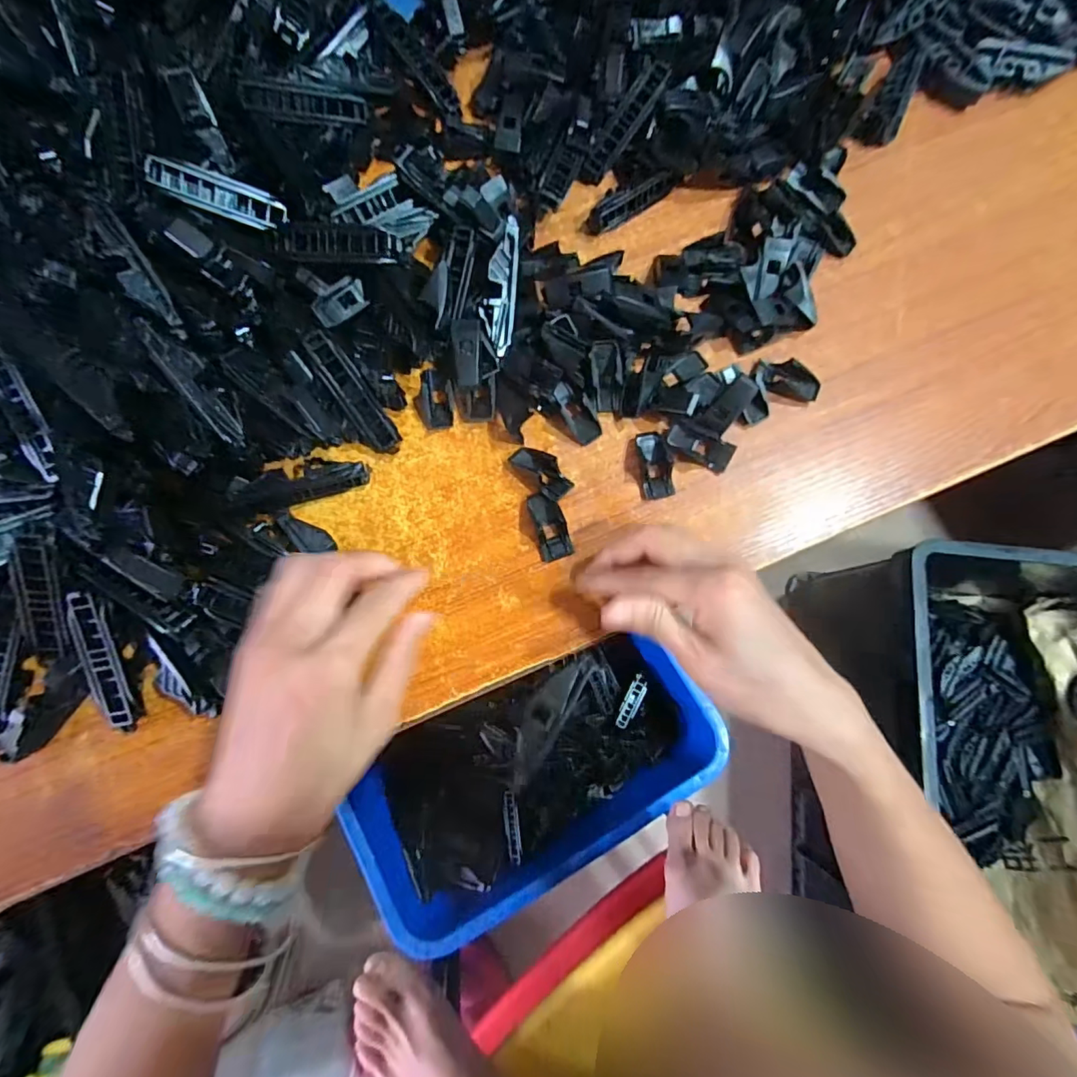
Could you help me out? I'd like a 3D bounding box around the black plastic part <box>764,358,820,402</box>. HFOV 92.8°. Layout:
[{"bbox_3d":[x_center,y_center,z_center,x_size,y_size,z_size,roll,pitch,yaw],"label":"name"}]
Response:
[{"bbox_3d":[0.162,-0.100,0.327,0.034,0.009,0.022,21,78,3],"label":"black plastic part"}]

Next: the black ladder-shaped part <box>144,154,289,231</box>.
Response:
[{"bbox_3d":[-0.183,-0.199,0.295,0.068,0.006,0.023,6,81,-30],"label":"black ladder-shaped part"}]

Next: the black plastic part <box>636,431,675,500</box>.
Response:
[{"bbox_3d":[0.073,-0.046,0.318,0.020,0.008,0.042,-5,78,-3],"label":"black plastic part"}]

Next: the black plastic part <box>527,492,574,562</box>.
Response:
[{"bbox_3d":[0.007,-0.008,0.309,0.019,0.009,0.041,-15,79,-5],"label":"black plastic part"}]

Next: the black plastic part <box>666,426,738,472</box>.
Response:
[{"bbox_3d":[0.099,-0.056,0.316,0.040,0.012,0.017,23,79,3],"label":"black plastic part"}]

